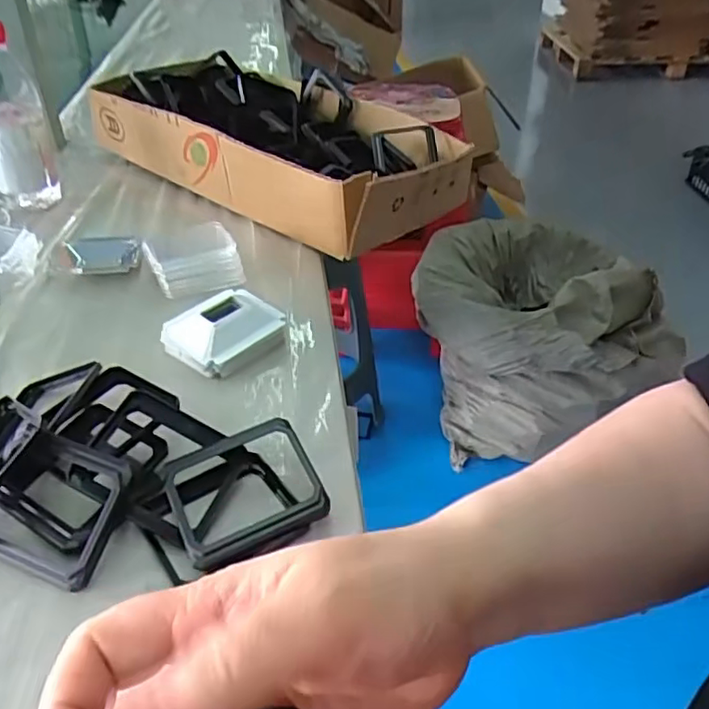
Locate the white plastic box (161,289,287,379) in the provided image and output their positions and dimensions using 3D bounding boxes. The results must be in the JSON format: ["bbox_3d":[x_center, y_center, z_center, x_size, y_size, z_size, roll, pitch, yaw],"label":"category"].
[{"bbox_3d":[-0.095,-0.019,0.477,0.059,0.031,0.077,30,46,32],"label":"white plastic box"}]

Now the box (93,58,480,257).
[{"bbox_3d":[-0.080,-0.236,0.702,0.392,0.091,0.221,27,45,30],"label":"box"}]

